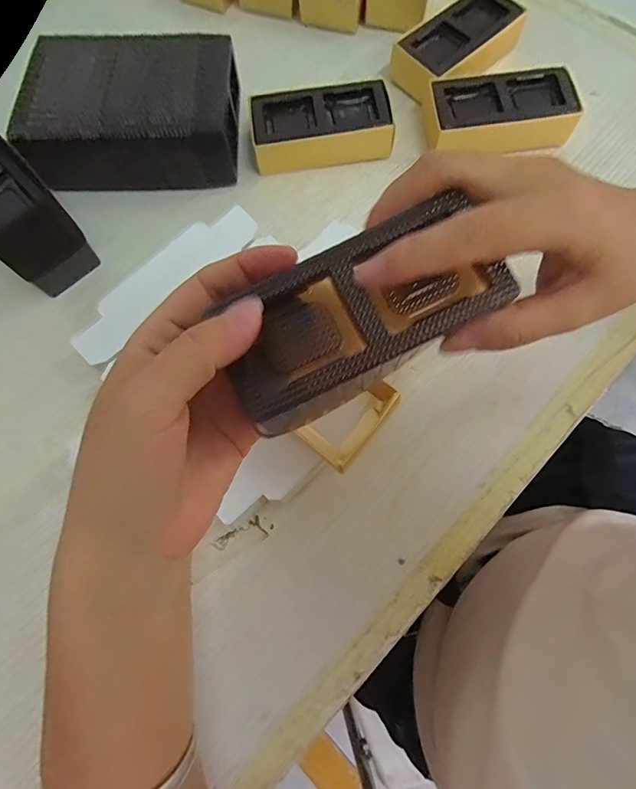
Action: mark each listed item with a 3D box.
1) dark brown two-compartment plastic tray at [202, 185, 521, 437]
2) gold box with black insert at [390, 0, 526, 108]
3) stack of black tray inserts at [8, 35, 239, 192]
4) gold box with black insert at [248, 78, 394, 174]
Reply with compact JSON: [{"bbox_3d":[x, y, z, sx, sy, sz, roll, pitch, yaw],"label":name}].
[{"bbox_3d":[0.014,-0.031,0.159,0.103,0.016,0.050,-29,74,-8],"label":"dark brown two-compartment plastic tray"},{"bbox_3d":[0.122,-0.312,0.387,0.115,0.033,0.062,-39,76,-10],"label":"gold box with black insert"},{"bbox_3d":[-0.149,-0.230,0.357,0.165,0.056,0.126,-1,73,1],"label":"stack of black tray inserts"},{"bbox_3d":[0.003,-0.221,0.360,0.113,0.033,0.060,-6,73,-1],"label":"gold box with black insert"}]

